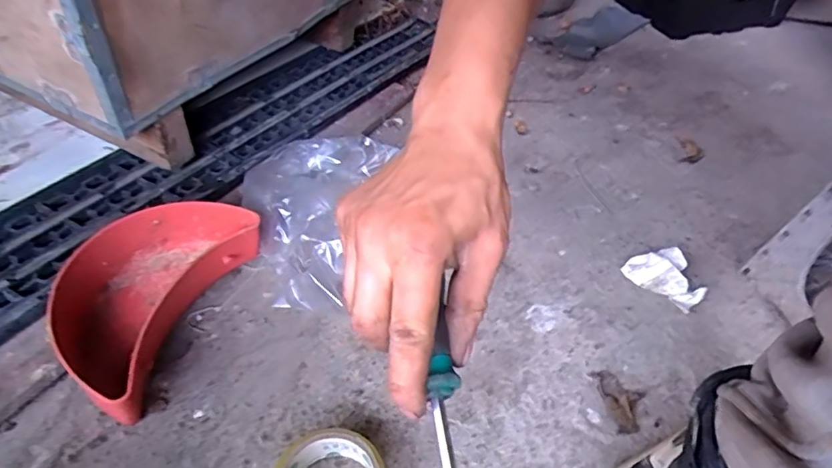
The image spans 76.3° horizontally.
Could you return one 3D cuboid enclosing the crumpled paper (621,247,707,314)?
[{"bbox_3d":[0.305,0.052,0.648,0.047,0.046,0.090,-32,54,-31],"label":"crumpled paper"}]

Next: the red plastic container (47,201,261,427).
[{"bbox_3d":[-0.285,0.062,0.569,0.134,0.104,0.241,15,45,13],"label":"red plastic container"}]

